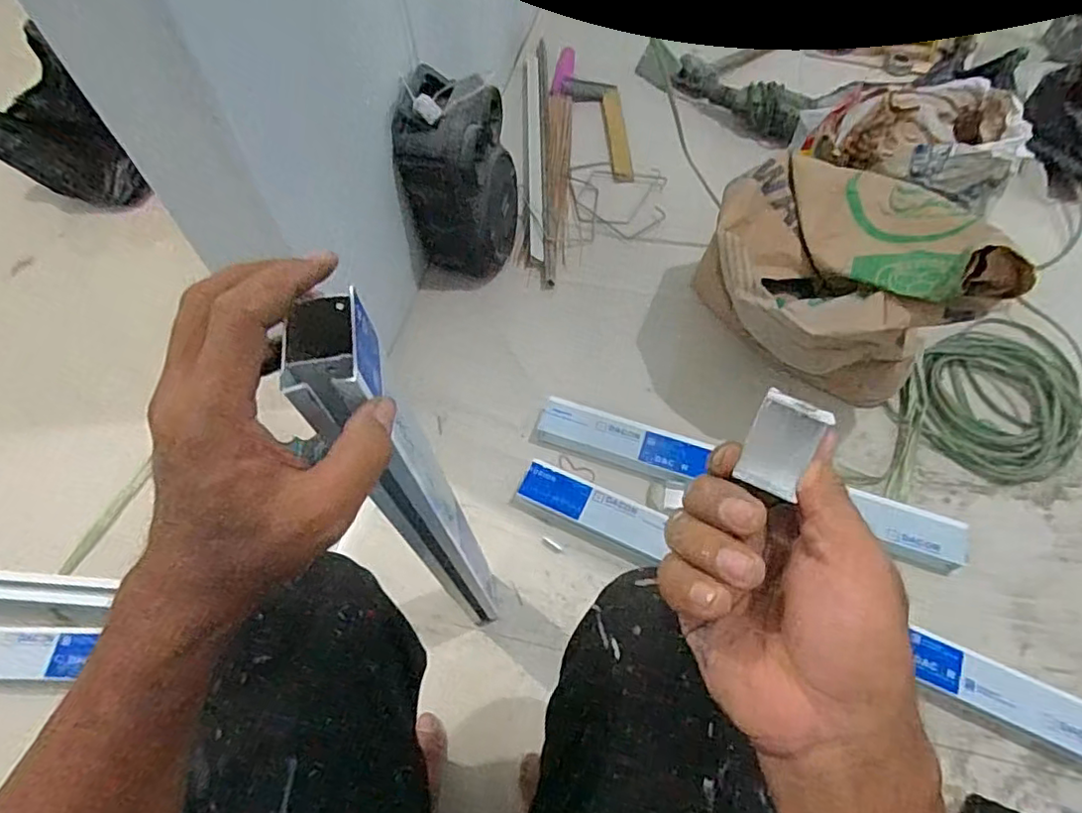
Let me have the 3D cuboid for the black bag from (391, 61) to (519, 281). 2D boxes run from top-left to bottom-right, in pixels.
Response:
[{"bbox_3d":[-0.129,-0.352,0.966,0.134,0.300,0.179,12,62,8],"label":"black bag"}]

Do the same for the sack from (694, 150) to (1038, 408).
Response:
[{"bbox_3d":[0.389,-0.176,0.843,0.285,0.314,0.289,-2,61,0],"label":"sack"}]

